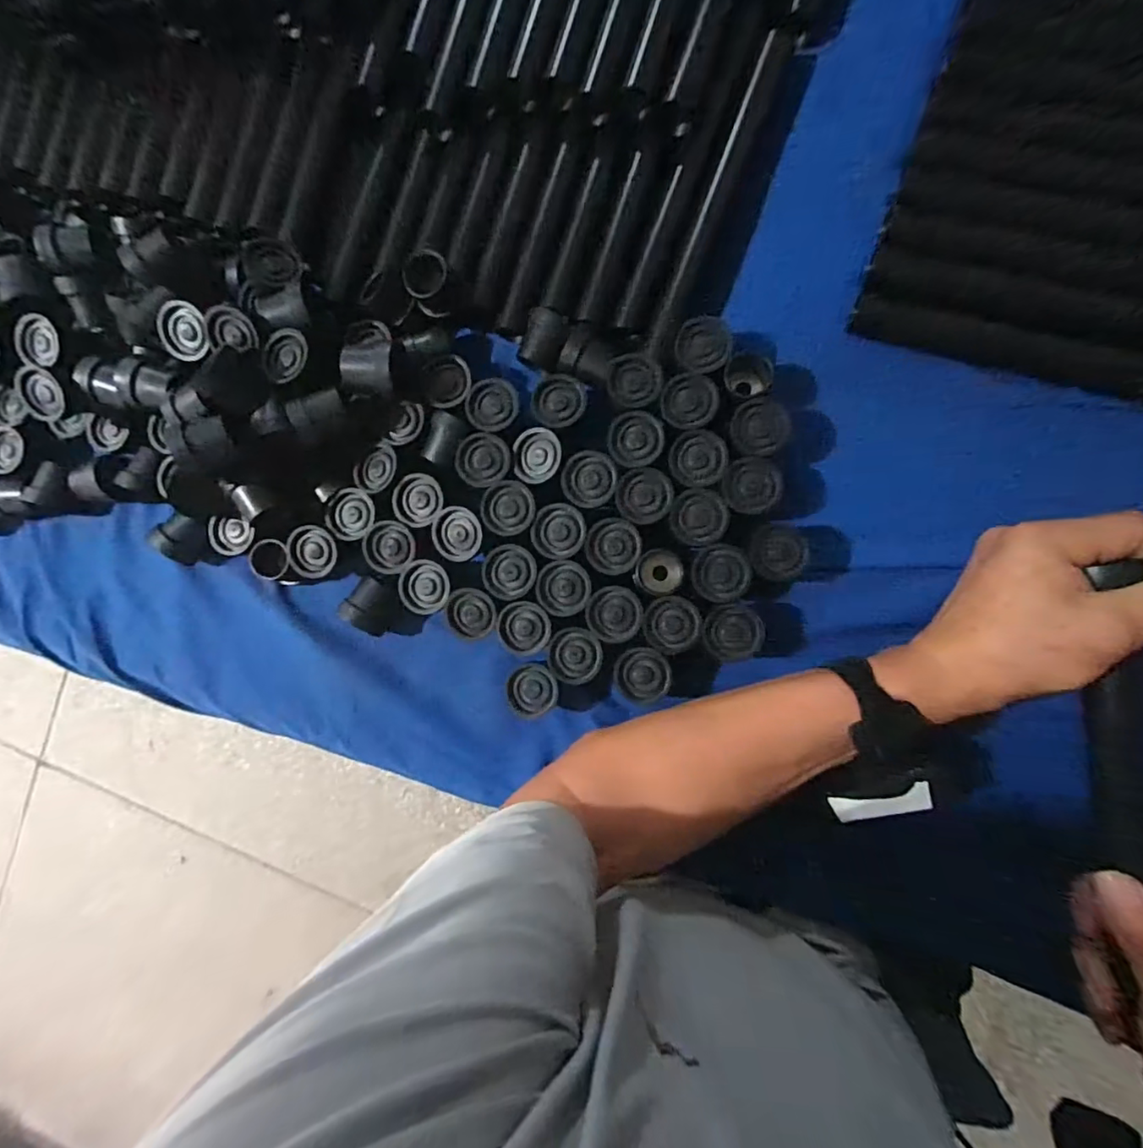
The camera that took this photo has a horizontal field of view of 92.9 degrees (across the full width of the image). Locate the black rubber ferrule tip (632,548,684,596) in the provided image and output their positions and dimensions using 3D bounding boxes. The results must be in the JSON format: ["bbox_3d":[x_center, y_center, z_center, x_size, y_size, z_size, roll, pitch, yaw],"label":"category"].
[{"bbox_3d":[0.056,-0.001,0.351,0.030,0.025,0.028,0,89,9],"label":"black rubber ferrule tip"}]

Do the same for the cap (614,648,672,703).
[{"bbox_3d":[0.046,0.064,0.349,0.034,0.023,0.034,0,89,9],"label":"cap"}]

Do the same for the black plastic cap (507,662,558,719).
[{"bbox_3d":[-0.024,0.076,0.363,0.033,0.029,0.034,0,89,9],"label":"black plastic cap"}]

